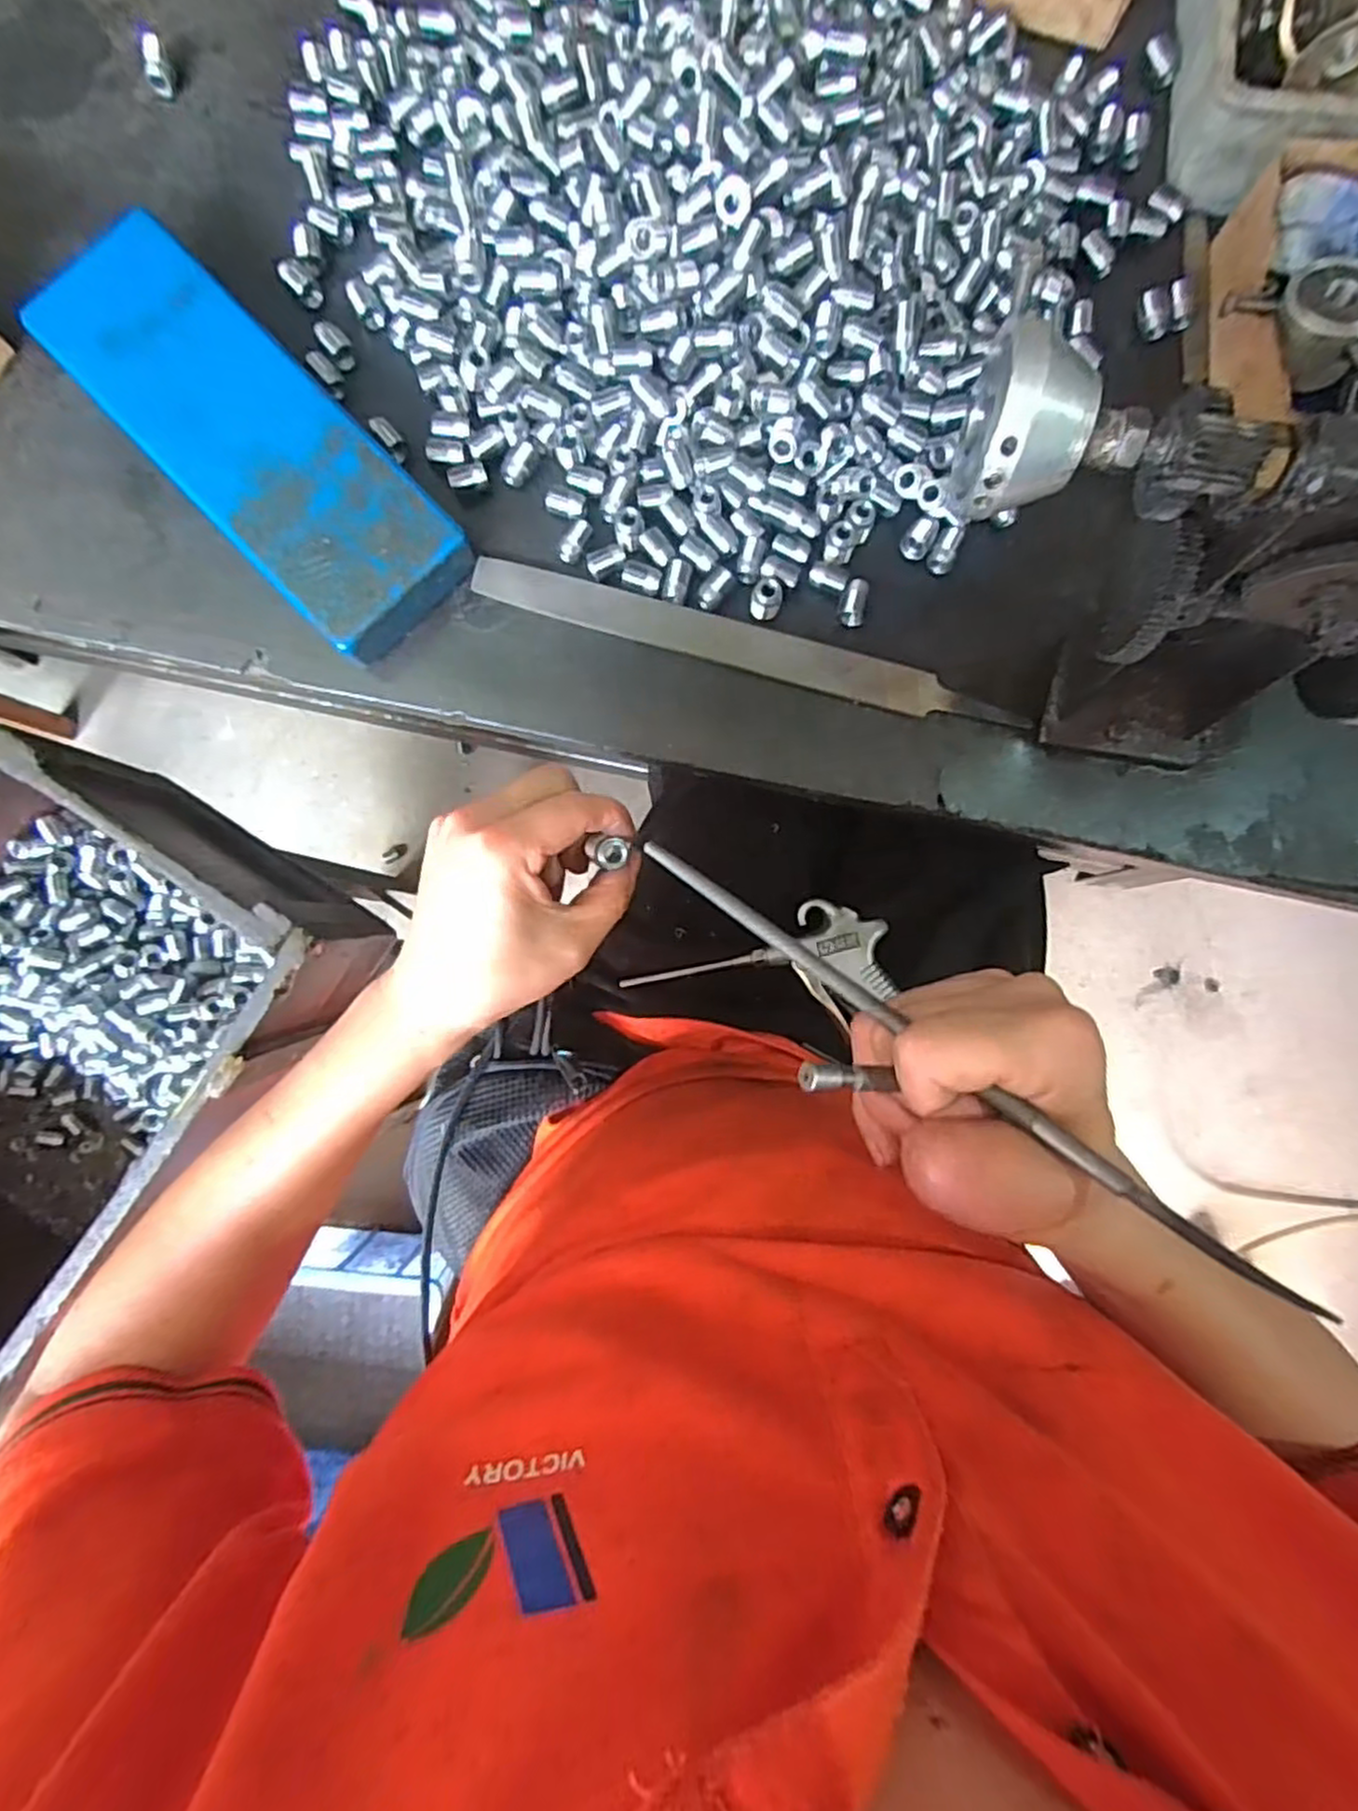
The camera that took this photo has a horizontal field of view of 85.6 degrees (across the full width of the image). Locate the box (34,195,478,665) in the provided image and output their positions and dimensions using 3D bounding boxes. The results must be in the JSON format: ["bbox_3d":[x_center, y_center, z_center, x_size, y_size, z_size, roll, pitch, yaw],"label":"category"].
[{"bbox_3d":[-0.218,-0.237,0.381,0.084,0.035,0.243,-44,87,-2],"label":"box"}]

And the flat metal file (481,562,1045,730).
[{"bbox_3d":[0.036,-0.139,0.388,0.293,0.005,0.023,16,100,1],"label":"flat metal file"}]

